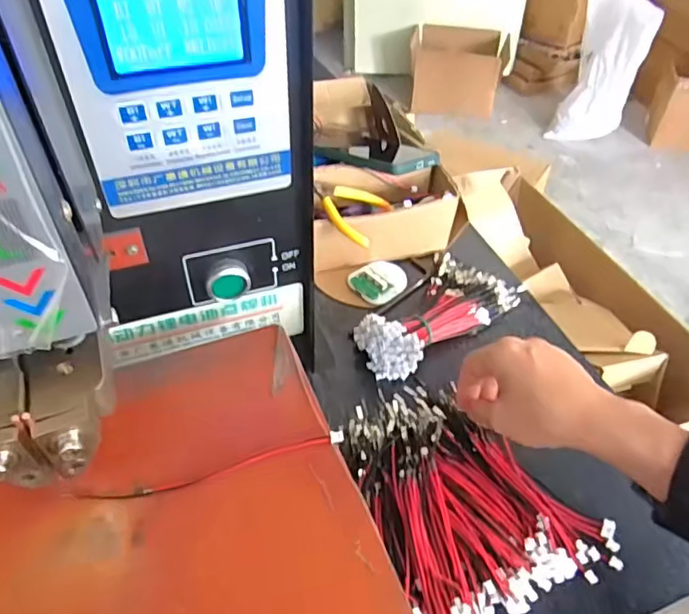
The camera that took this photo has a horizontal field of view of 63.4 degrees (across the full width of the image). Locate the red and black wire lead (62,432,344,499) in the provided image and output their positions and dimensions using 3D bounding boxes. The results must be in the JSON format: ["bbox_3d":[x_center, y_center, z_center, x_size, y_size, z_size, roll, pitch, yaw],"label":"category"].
[{"bbox_3d":[-0.071,0.087,0.298,0.144,0.009,0.010,-12,47,-12],"label":"red and black wire lead"}]

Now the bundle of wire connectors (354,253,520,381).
[{"bbox_3d":[0.081,-0.007,0.520,0.176,0.053,0.089,-34,54,-29],"label":"bundle of wire connectors"}]

